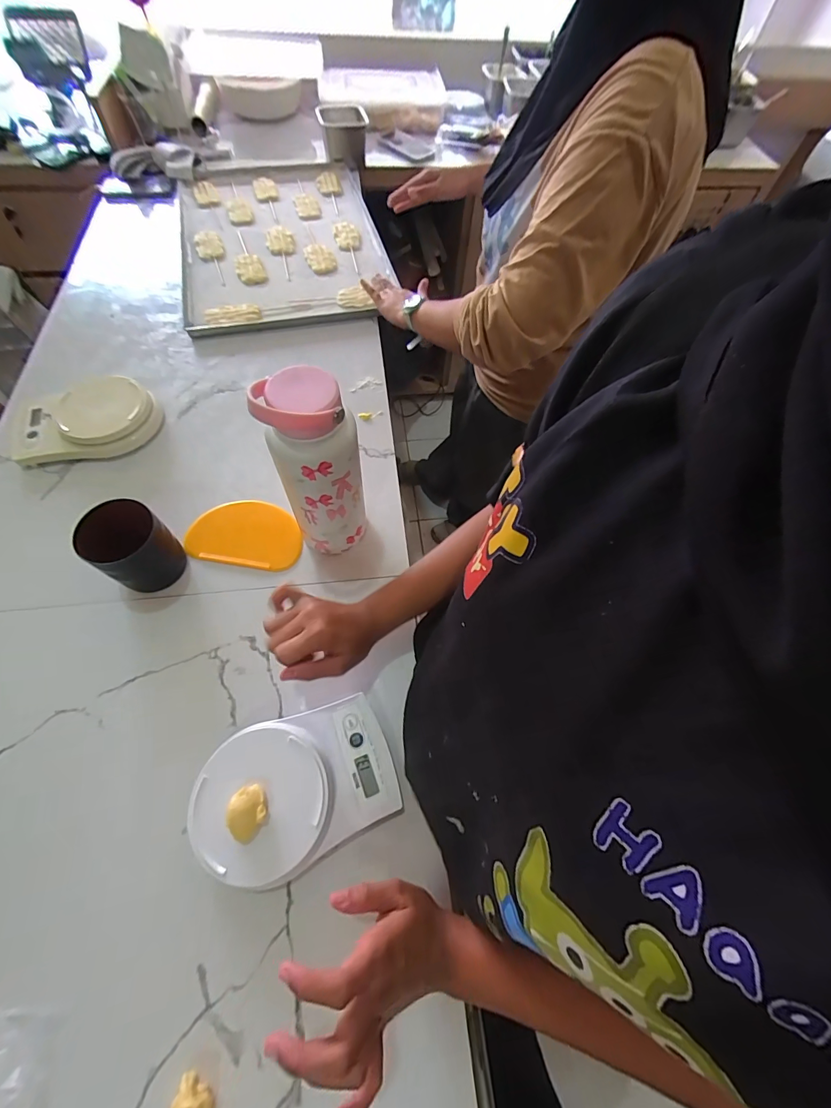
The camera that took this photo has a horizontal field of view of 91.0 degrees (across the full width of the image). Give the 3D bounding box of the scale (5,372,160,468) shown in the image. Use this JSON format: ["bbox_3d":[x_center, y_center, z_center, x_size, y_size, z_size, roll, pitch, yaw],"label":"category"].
[{"bbox_3d":[-0.486,-0.202,0.593,0.205,0.054,0.125,-12,64,-9],"label":"scale"}]

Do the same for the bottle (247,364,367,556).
[{"bbox_3d":[-0.103,-0.086,0.458,0.082,0.238,0.071,-2,63,-4],"label":"bottle"}]

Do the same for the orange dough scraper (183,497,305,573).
[{"bbox_3d":[-0.228,-0.031,0.555,0.148,0.006,0.101,8,62,1],"label":"orange dough scraper"}]

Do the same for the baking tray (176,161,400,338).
[{"bbox_3d":[-0.293,-0.692,0.891,0.410,0.025,0.623,-13,64,-10],"label":"baking tray"}]

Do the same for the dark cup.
[{"bbox_3d":[-0.327,-0.005,0.480,0.076,0.096,0.078,1,62,-3],"label":"dark cup"}]

